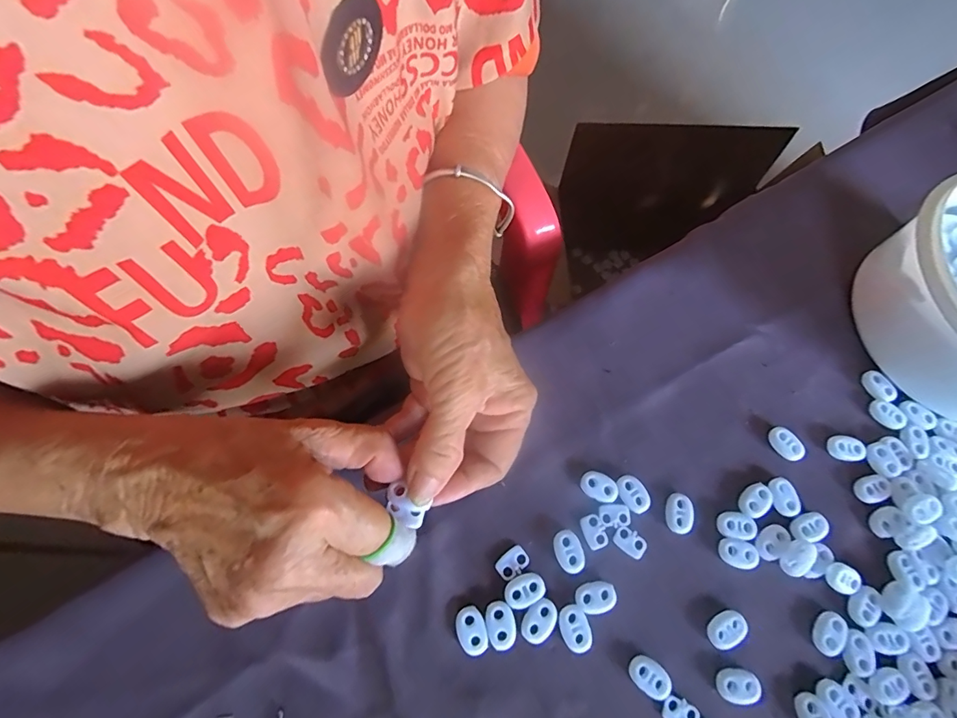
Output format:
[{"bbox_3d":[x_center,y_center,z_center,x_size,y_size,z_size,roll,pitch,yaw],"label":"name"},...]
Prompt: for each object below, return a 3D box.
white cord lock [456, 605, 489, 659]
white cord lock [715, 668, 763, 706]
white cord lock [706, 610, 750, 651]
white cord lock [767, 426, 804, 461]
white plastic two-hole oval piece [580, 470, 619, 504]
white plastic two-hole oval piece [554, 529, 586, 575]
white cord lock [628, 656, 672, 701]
[{"bbox_3d":[-0.004,0.144,0.247,0.014,0.004,0.022,-20,70,-10],"label":"white cord lock"},{"bbox_3d":[0.137,0.172,0.245,0.021,0.005,0.015,5,67,0],"label":"white cord lock"},{"bbox_3d":[0.136,0.148,0.254,0.021,0.007,0.016,-23,70,-11],"label":"white cord lock"},{"bbox_3d":[0.194,0.054,0.293,0.013,0.009,0.022,-28,71,-13],"label":"white cord lock"},{"bbox_3d":[0.072,0.077,0.278,0.023,0.005,0.016,25,69,8],"label":"white plastic two-hole oval piece"},{"bbox_3d":[0.052,0.109,0.264,0.015,0.004,0.023,-12,69,-7],"label":"white plastic two-hole oval piece"},{"bbox_3d":[0.090,0.168,0.245,0.016,0.005,0.022,-40,74,-16],"label":"white cord lock"}]

